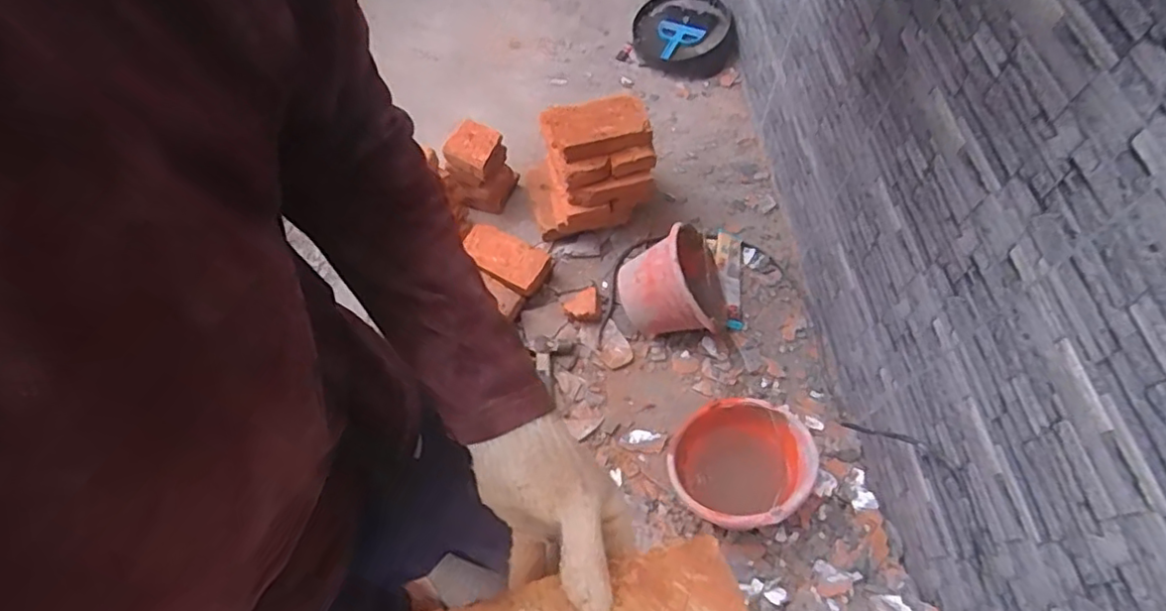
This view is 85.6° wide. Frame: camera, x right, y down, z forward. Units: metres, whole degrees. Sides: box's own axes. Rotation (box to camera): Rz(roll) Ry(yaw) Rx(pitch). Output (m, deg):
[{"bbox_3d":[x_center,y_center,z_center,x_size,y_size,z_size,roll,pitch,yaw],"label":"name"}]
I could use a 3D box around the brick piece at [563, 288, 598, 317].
[{"bbox_3d":[0.000,0.000,1.411,0.077,0.026,0.054,-23,65,-11],"label":"brick piece"}]

